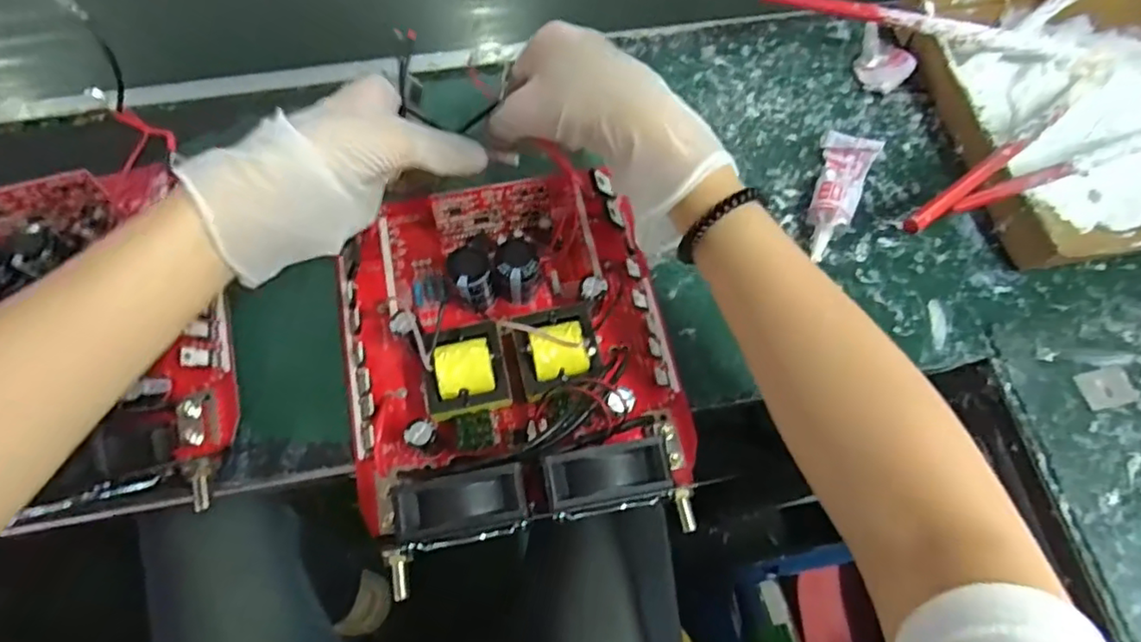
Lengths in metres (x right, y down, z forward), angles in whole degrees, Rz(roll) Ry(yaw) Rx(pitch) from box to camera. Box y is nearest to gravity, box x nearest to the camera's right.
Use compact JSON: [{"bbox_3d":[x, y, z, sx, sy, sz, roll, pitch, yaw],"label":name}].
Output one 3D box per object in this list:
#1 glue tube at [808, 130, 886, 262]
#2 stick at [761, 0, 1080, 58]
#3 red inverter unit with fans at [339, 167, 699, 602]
[{"bbox_3d":[0.167,-0.078,0.393,0.035,0.022,0.093,24,69,7],"label":"glue tube"},{"bbox_3d":[0.235,-0.195,0.401,0.232,0.011,0.015,5,69,-9],"label":"stick"},{"bbox_3d":[-0.036,0.005,0.335,0.183,0.065,0.215,-11,69,-2],"label":"red inverter unit with fans"}]

